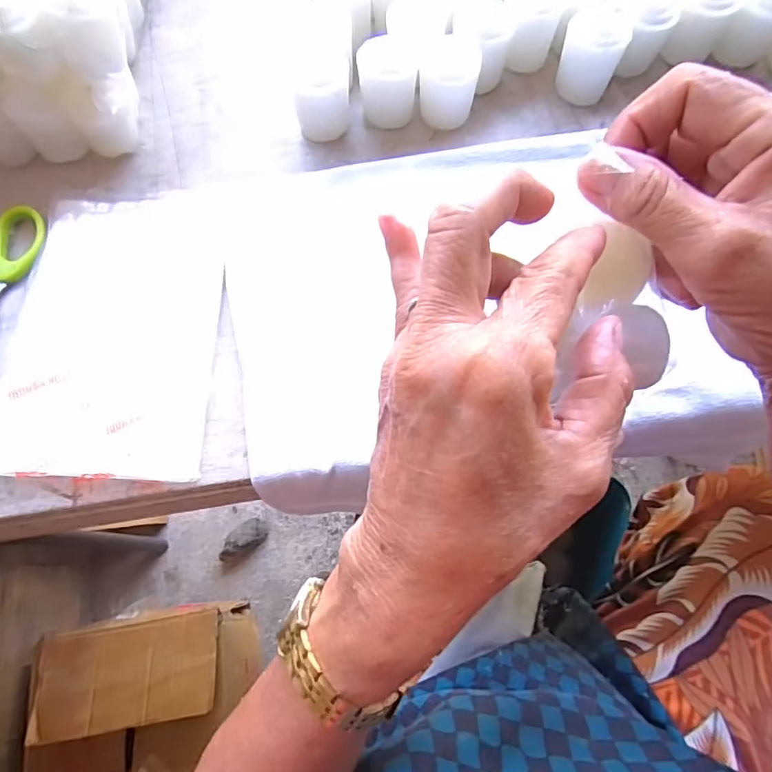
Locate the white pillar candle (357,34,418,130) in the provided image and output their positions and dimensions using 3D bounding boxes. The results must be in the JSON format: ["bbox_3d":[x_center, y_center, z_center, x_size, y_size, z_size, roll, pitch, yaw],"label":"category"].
[{"bbox_3d":[0.001,-0.199,0.344,0.037,0.037,0.039,-6,72,0],"label":"white pillar candle"}]

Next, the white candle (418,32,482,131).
[{"bbox_3d":[0.040,-0.198,0.341,0.038,0.045,0.041,6,71,2],"label":"white candle"}]

